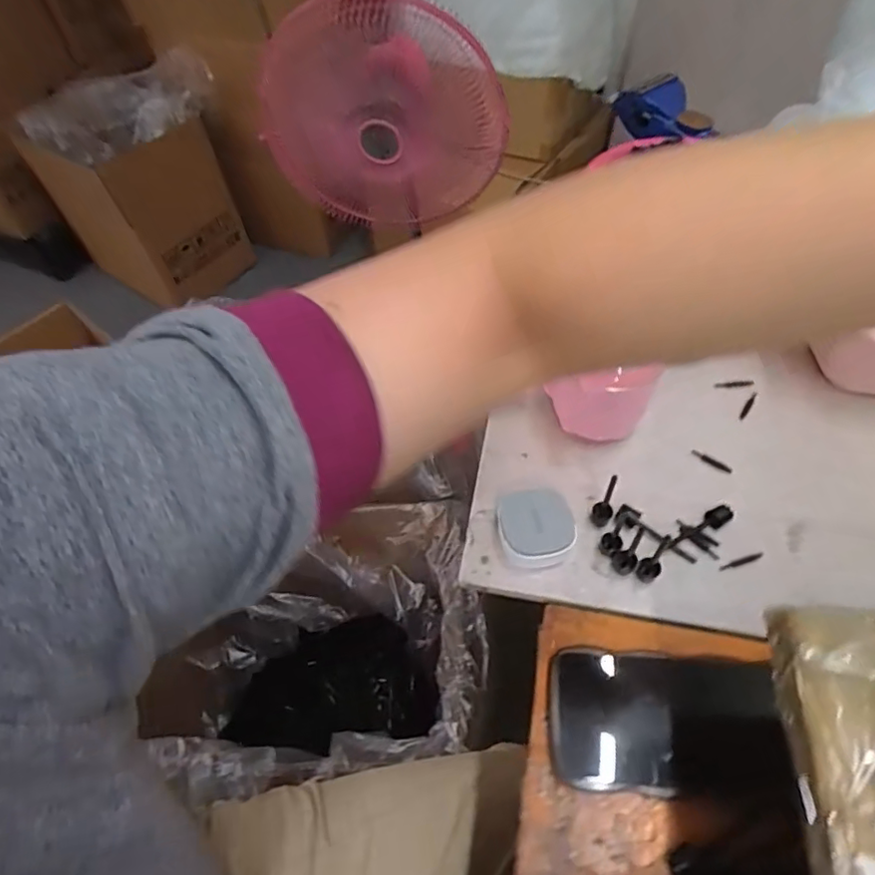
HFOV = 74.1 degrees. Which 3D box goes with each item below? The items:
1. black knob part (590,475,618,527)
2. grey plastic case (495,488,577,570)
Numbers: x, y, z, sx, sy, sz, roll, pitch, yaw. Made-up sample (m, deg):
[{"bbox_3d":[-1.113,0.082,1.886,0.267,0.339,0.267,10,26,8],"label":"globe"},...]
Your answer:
[{"bbox_3d":[0.124,0.048,0.427,0.015,0.043,0.020,18,58,17],"label":"black knob part"},{"bbox_3d":[0.070,0.067,0.425,0.053,0.031,0.053,-12,55,-3],"label":"grey plastic case"}]

